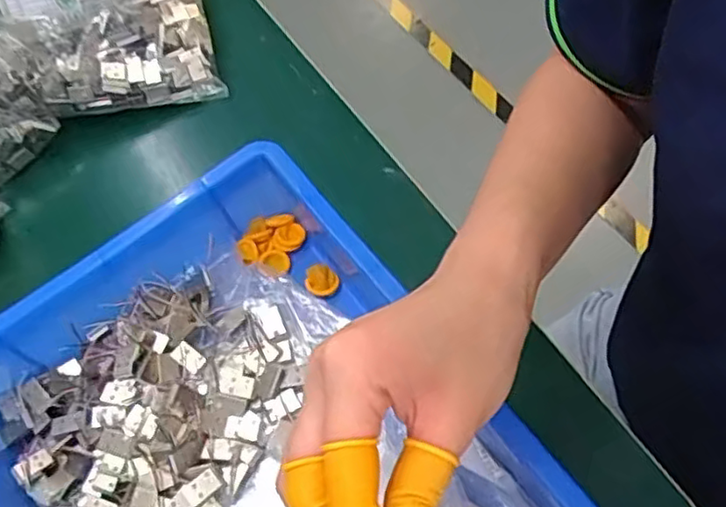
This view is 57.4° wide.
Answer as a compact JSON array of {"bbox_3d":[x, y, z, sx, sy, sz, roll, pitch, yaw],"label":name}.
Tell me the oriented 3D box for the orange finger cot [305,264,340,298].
[{"bbox_3d":[-0.026,0.016,0.406,0.021,0.011,0.016,2,62,13],"label":"orange finger cot"}]

